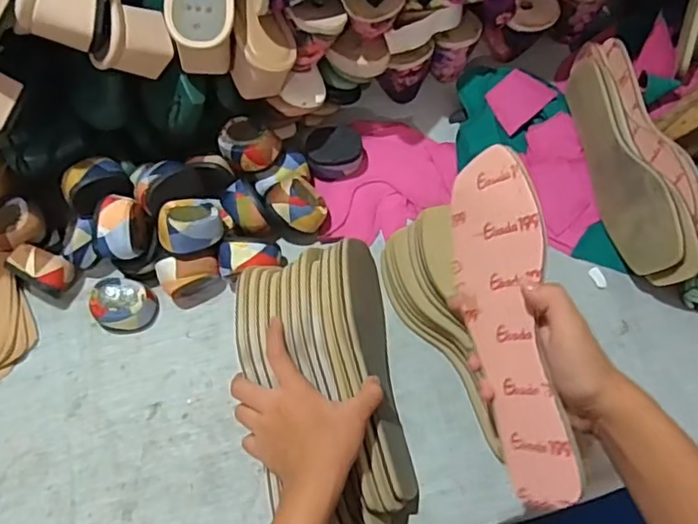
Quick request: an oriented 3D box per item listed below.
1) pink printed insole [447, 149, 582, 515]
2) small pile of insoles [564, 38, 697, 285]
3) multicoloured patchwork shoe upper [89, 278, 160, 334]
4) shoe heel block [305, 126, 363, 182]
[{"bbox_3d":[0.109,0.042,0.408,0.005,0.075,0.235,-1,81,-35],"label":"pink printed insole"},{"bbox_3d":[0.281,-0.108,0.590,0.049,0.082,0.265,-11,66,-2],"label":"small pile of insoles"},{"bbox_3d":[-0.232,0.044,0.603,0.058,0.038,0.049,10,67,8],"label":"multicoloured patchwork shoe upper"},{"bbox_3d":[-0.015,-0.122,0.654,0.061,0.030,0.055,-9,67,-2],"label":"shoe heel block"}]

